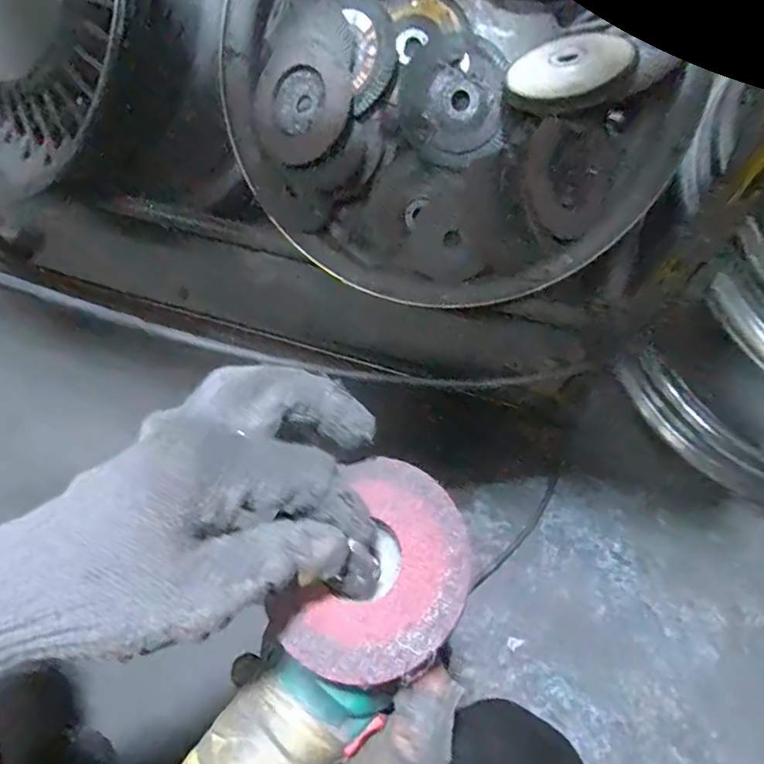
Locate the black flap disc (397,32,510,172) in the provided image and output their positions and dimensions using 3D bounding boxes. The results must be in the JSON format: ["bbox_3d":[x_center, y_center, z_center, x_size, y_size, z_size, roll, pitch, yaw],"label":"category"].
[{"bbox_3d":[0.056,-0.220,0.445,0.082,0.013,0.090,-2,115,-5],"label":"black flap disc"}]

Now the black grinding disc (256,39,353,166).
[{"bbox_3d":[-0.069,-0.227,0.457,0.089,0.014,0.087,1,93,23],"label":"black grinding disc"}]

